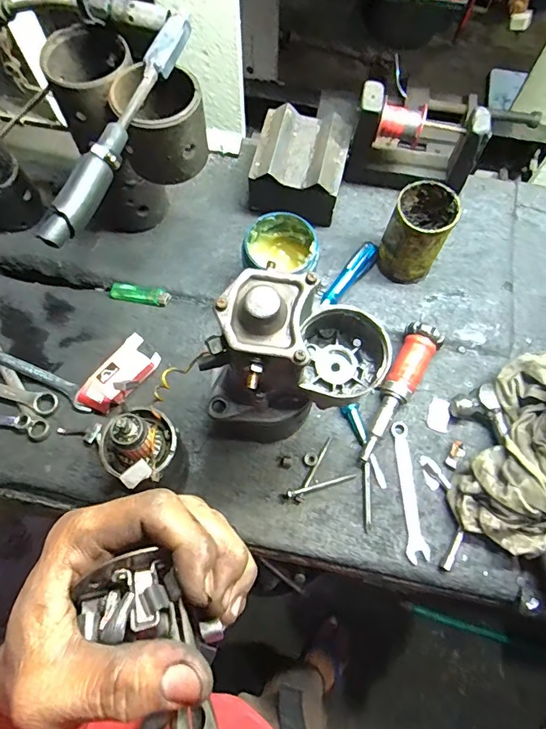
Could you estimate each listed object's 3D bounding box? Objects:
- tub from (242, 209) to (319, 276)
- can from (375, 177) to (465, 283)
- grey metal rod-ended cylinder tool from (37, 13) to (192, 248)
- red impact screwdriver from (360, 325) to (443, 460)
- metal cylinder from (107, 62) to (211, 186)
[{"bbox_3d":[0.007,-0.129,0.590,0.089,0.096,0.080,2,69,0],"label":"tub"},{"bbox_3d":[0.182,-0.165,0.598,0.069,0.109,0.077,23,70,8],"label":"can"},{"bbox_3d":[-0.136,-0.218,0.429,0.026,0.033,0.260,20,70,7],"label":"grey metal rod-ended cylinder tool"},{"bbox_3d":[0.149,0.031,0.563,0.043,0.036,0.176,29,71,10],"label":"red impact screwdriver"},{"bbox_3d":[-0.114,-0.246,0.481,0.088,0.077,0.083,0,69,0],"label":"metal cylinder"}]

